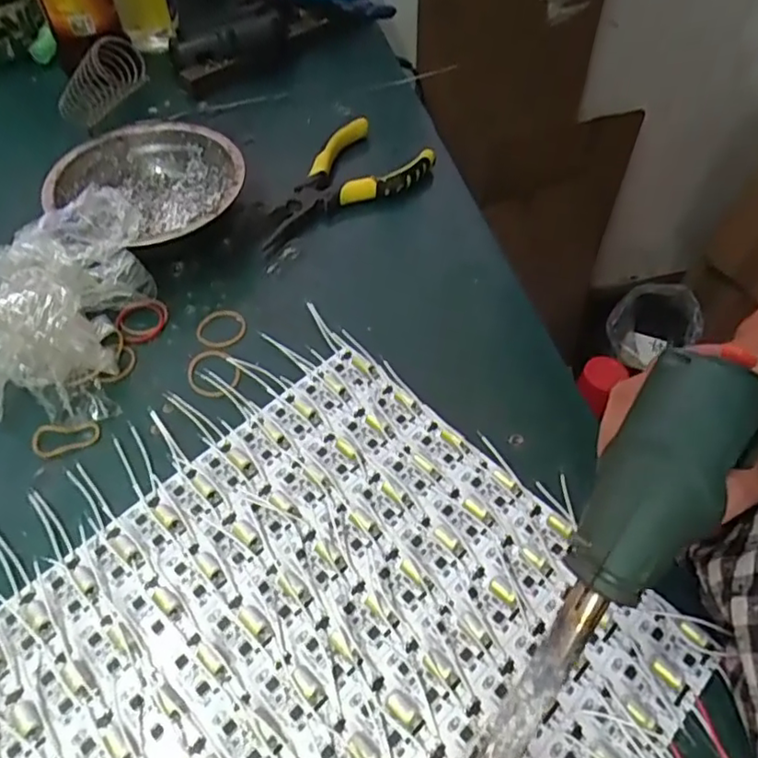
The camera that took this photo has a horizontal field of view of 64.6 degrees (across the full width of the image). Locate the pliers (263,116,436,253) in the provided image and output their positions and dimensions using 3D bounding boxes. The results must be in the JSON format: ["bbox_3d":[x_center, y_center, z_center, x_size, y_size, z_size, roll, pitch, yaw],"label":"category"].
[{"bbox_3d":[-0.030,-0.140,0.434,0.069,0.031,0.135,38,62,23],"label":"pliers"}]

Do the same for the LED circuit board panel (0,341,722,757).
[{"bbox_3d":[-0.038,0.130,0.252,0.284,0.010,0.238,-38,63,-25],"label":"LED circuit board panel"}]

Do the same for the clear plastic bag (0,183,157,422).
[{"bbox_3d":[-0.185,-0.051,0.340,0.098,0.070,0.133,-10,55,-8],"label":"clear plastic bag"}]

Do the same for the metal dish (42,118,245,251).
[{"bbox_3d":[-0.152,-0.125,0.414,0.125,0.045,0.114,20,56,13],"label":"metal dish"}]

